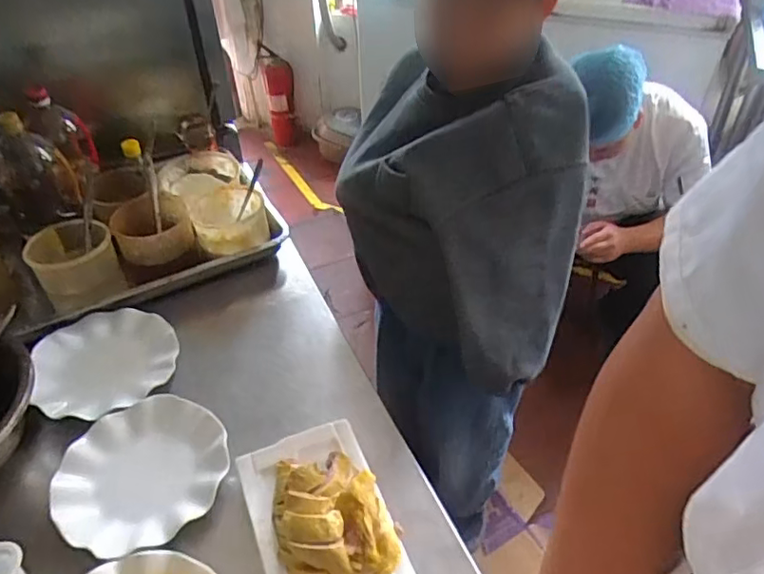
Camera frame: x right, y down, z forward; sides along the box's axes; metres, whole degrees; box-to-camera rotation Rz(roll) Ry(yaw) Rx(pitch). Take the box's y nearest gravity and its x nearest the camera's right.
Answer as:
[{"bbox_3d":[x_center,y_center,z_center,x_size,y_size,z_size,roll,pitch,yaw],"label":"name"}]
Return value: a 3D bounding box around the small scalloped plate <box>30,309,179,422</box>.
[{"bbox_3d":[-0.411,0.108,0.877,0.198,0.026,0.189,-1,42,1],"label":"small scalloped plate"}]

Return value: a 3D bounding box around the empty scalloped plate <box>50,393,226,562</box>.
[{"bbox_3d":[-0.302,0.232,0.750,0.204,0.021,0.203,-1,42,1],"label":"empty scalloped plate"}]

